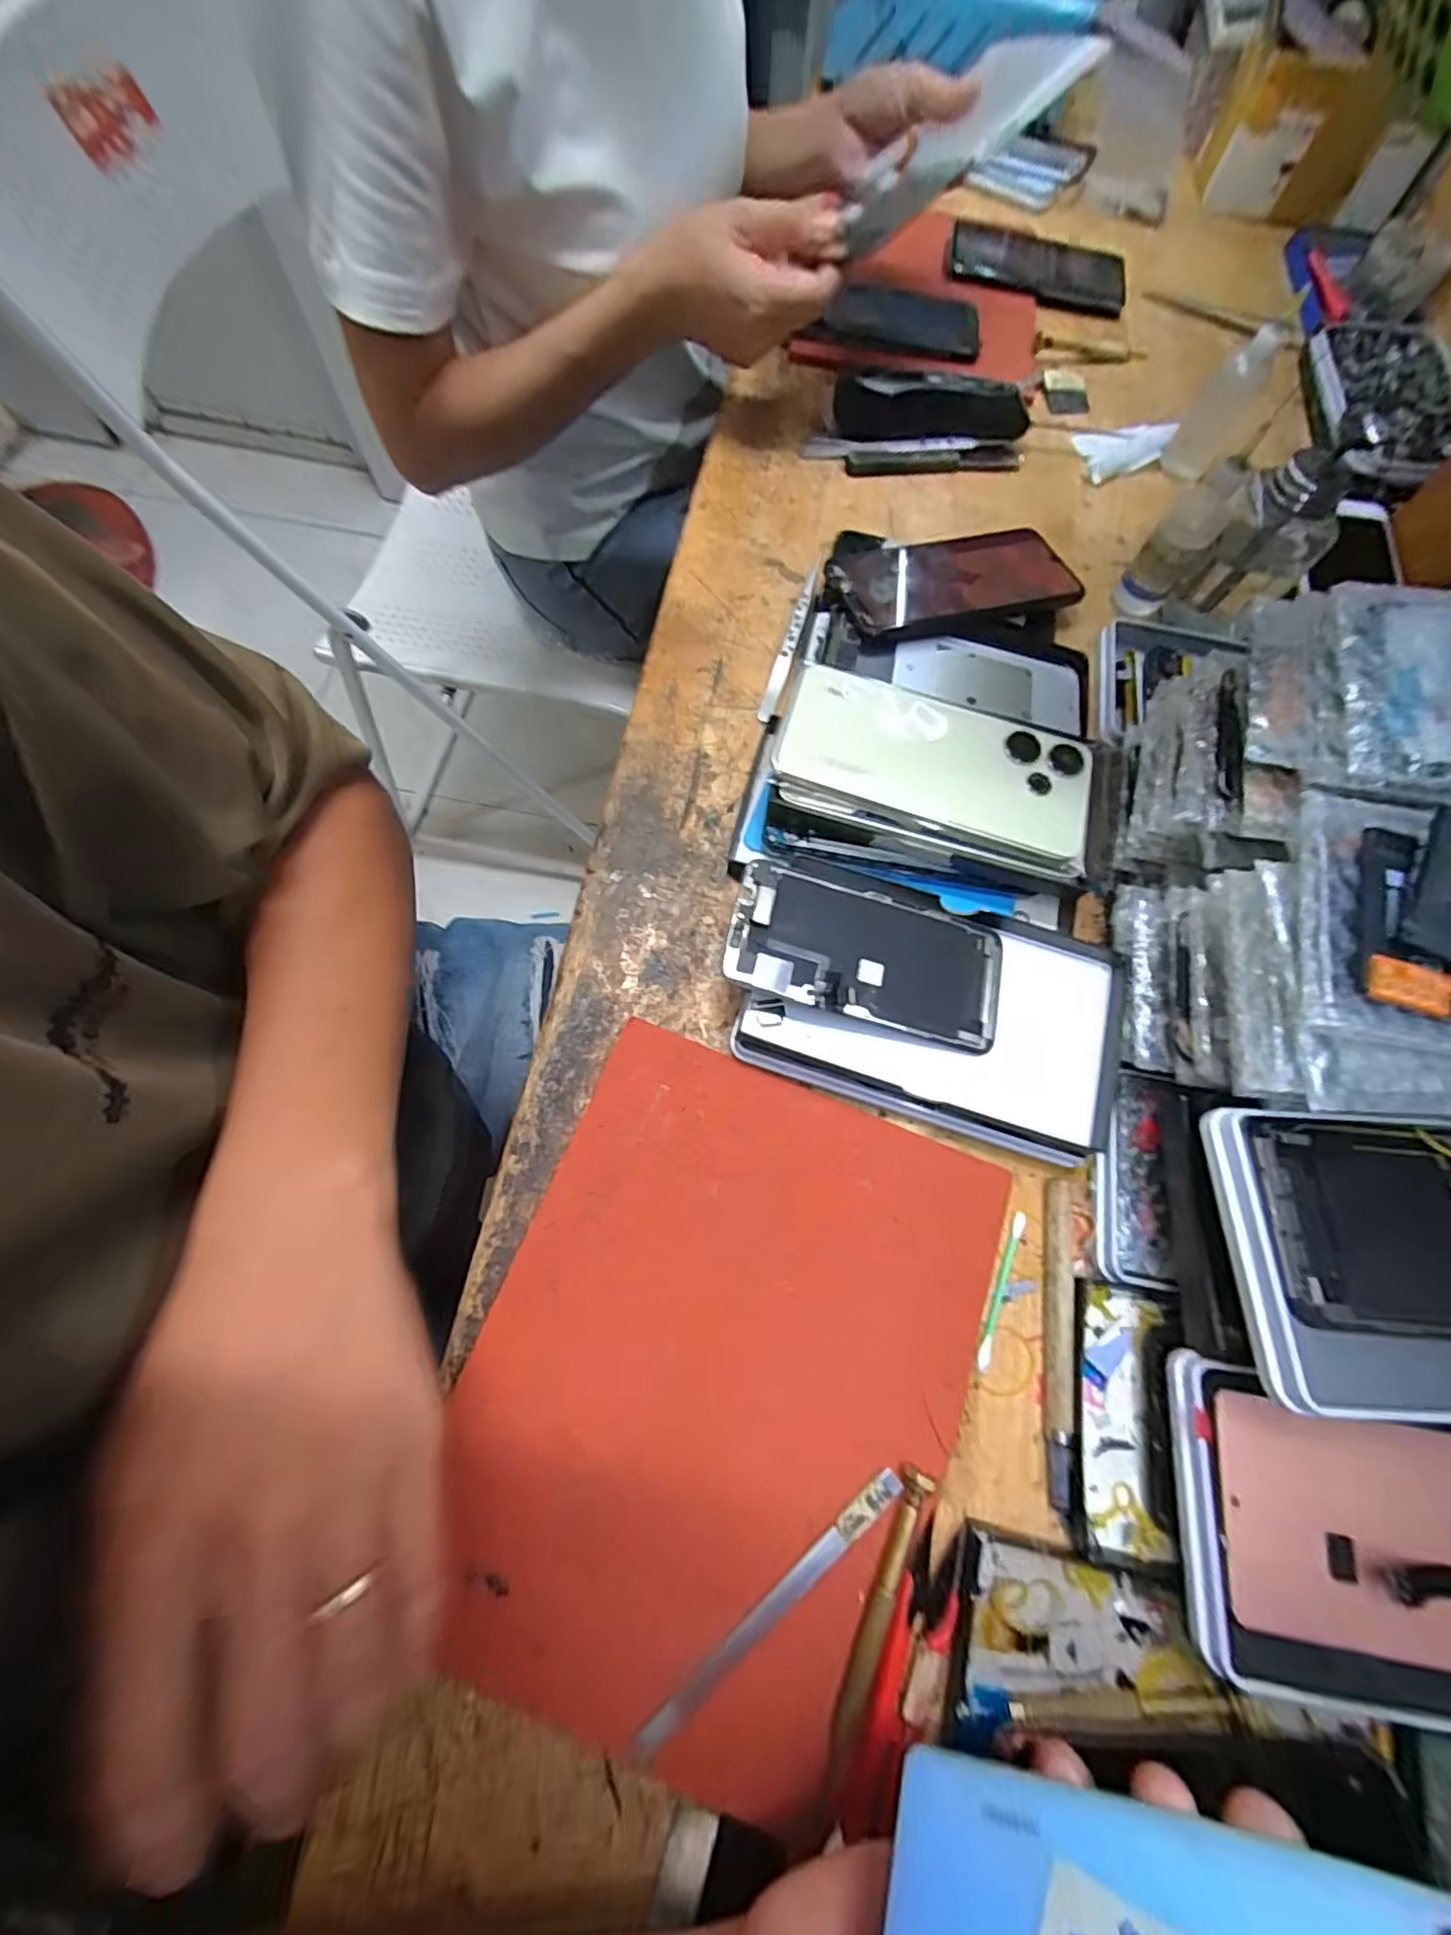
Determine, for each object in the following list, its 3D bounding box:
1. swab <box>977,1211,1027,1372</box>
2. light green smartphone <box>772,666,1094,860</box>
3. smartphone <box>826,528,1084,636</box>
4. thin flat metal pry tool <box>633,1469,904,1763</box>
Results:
[{"bbox_3d":[0.128,0.148,0.297,0.006,0.004,0.069,23,71,5],"label":"swab"},{"bbox_3d":[0.113,-0.113,0.348,0.166,0.007,0.073,17,75,0],"label":"light green smartphone"},{"bbox_3d":[0.151,-0.259,0.428,0.161,0.010,0.075,-13,75,-10],"label":"smartphone"},{"bbox_3d":[0.019,0.247,0.249,0.129,0.004,0.009,-35,75,-15],"label":"thin flat metal pry tool"}]

